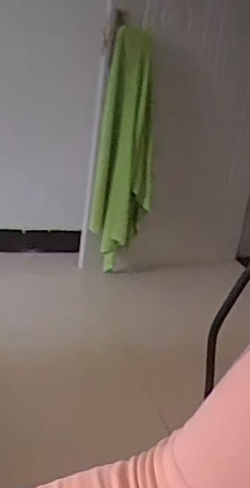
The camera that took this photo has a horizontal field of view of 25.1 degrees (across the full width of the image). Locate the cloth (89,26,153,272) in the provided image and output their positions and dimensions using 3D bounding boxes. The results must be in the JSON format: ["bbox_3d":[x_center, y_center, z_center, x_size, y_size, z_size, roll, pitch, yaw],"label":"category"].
[{"bbox_3d":[-0.003,-0.281,1.941,0.159,0.940,0.277,11,42,8],"label":"cloth"}]

